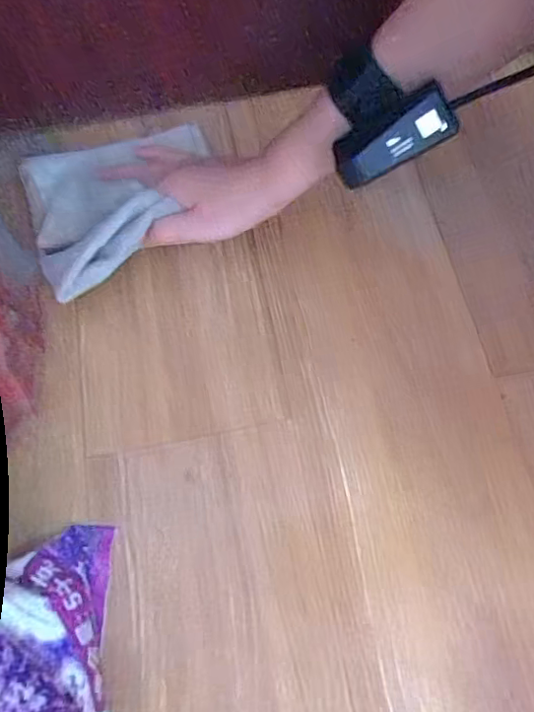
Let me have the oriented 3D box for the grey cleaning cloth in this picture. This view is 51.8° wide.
[{"bbox_3d":[-0.115,-0.125,0.426,0.148,0.045,0.143,-17,68,-5],"label":"grey cleaning cloth"}]

